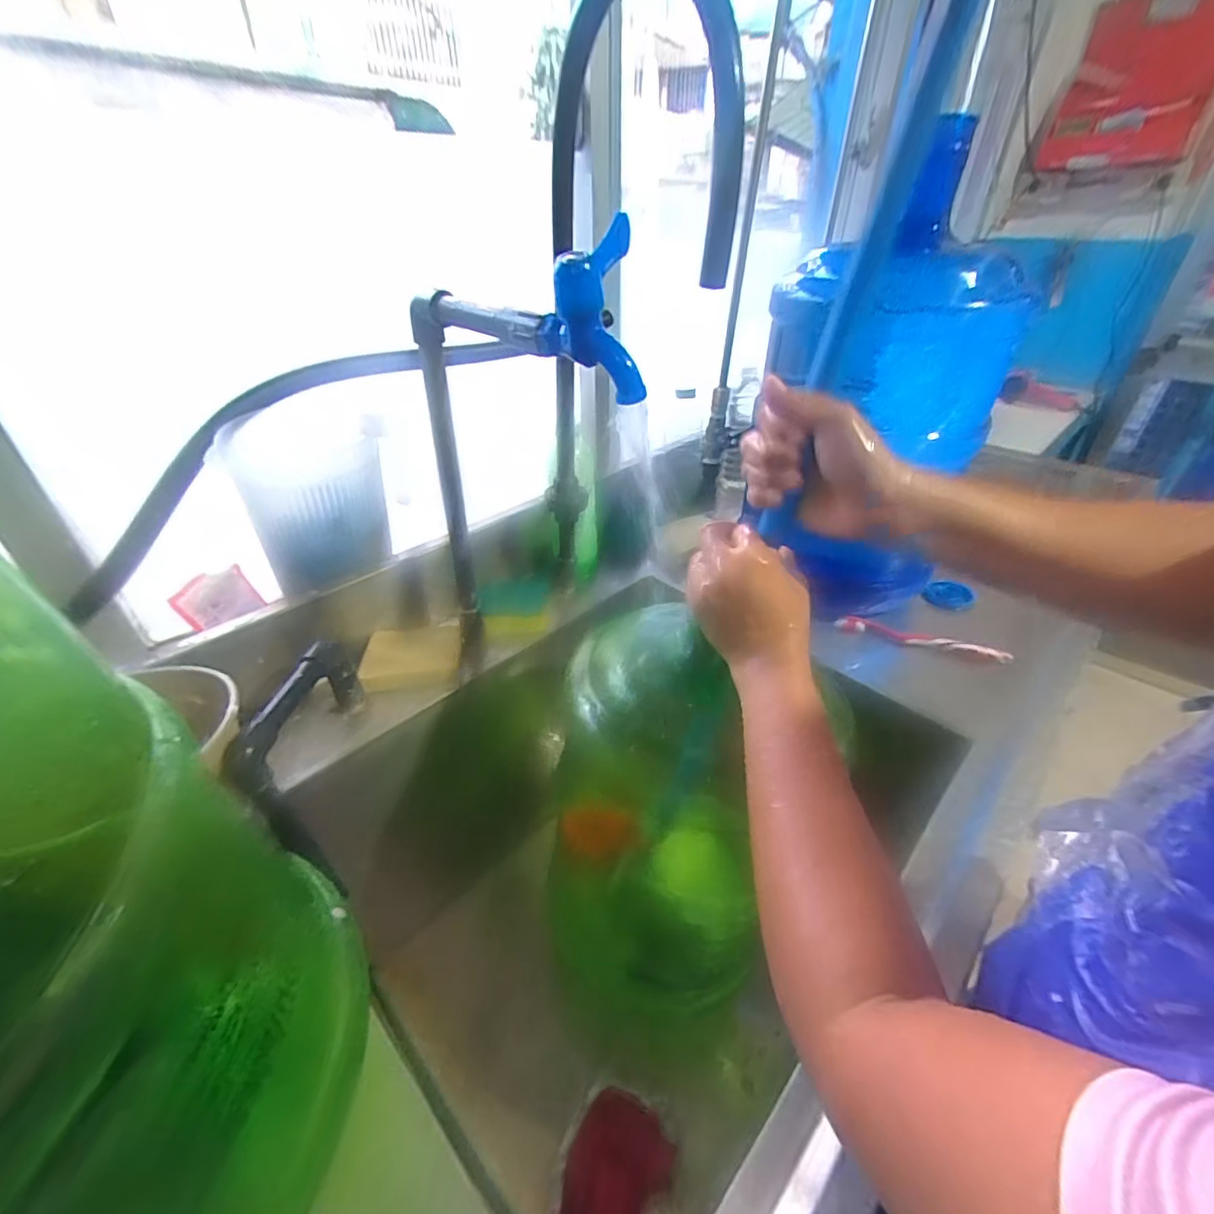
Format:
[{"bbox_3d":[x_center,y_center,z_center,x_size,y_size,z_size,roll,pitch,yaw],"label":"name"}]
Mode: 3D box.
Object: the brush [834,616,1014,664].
[{"bbox_3d":[0.373,0.040,0.654,0.186,0.018,0.024,13,37,18],"label":"brush"}]

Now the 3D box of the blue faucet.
[{"bbox_3d":[-0.011,-0.179,0.335,0.059,0.090,0.045,-6,35,-7],"label":"blue faucet"}]

